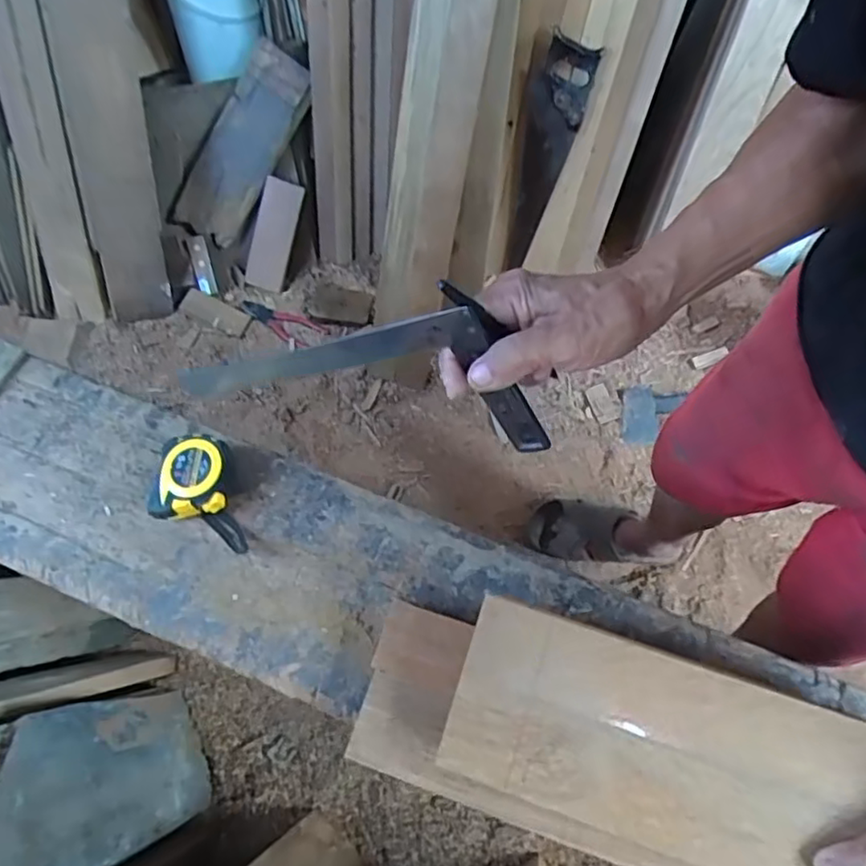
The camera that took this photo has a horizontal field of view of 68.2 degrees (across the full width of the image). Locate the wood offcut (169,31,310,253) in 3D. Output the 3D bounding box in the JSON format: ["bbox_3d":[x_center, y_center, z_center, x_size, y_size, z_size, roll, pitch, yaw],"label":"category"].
[{"bbox_3d":[-0.378,-0.565,1.274,0.124,0.382,0.028,22,24,-34],"label":"wood offcut"}]

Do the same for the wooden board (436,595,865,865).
[{"bbox_3d":[0.160,0.210,0.419,0.292,0.009,0.122,17,84,10],"label":"wooden board"}]

